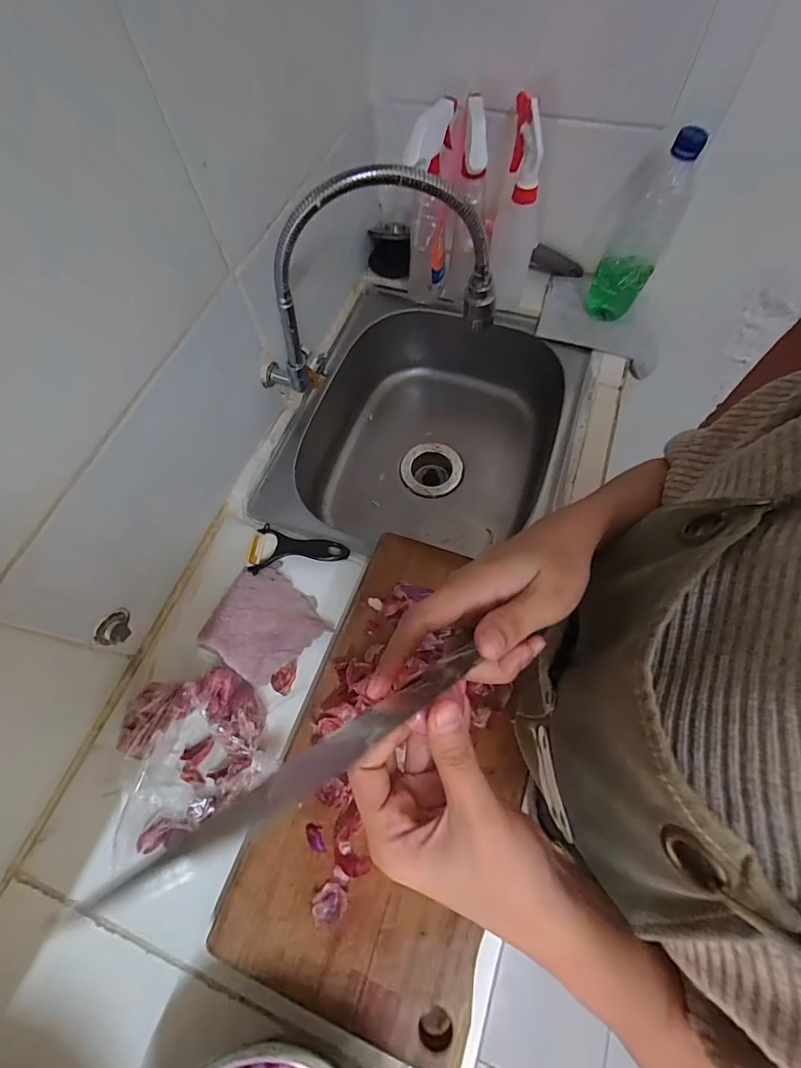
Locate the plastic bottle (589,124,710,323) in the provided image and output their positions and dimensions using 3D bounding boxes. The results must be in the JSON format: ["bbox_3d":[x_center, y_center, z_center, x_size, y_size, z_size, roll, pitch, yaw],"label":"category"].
[{"bbox_3d":[0.327,-0.413,0.585,0.072,0.217,0.071,19,68,11],"label":"plastic bottle"}]

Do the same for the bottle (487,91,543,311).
[{"bbox_3d":[0.166,-0.454,0.615,0.067,0.219,0.113,9,67,7],"label":"bottle"}]

